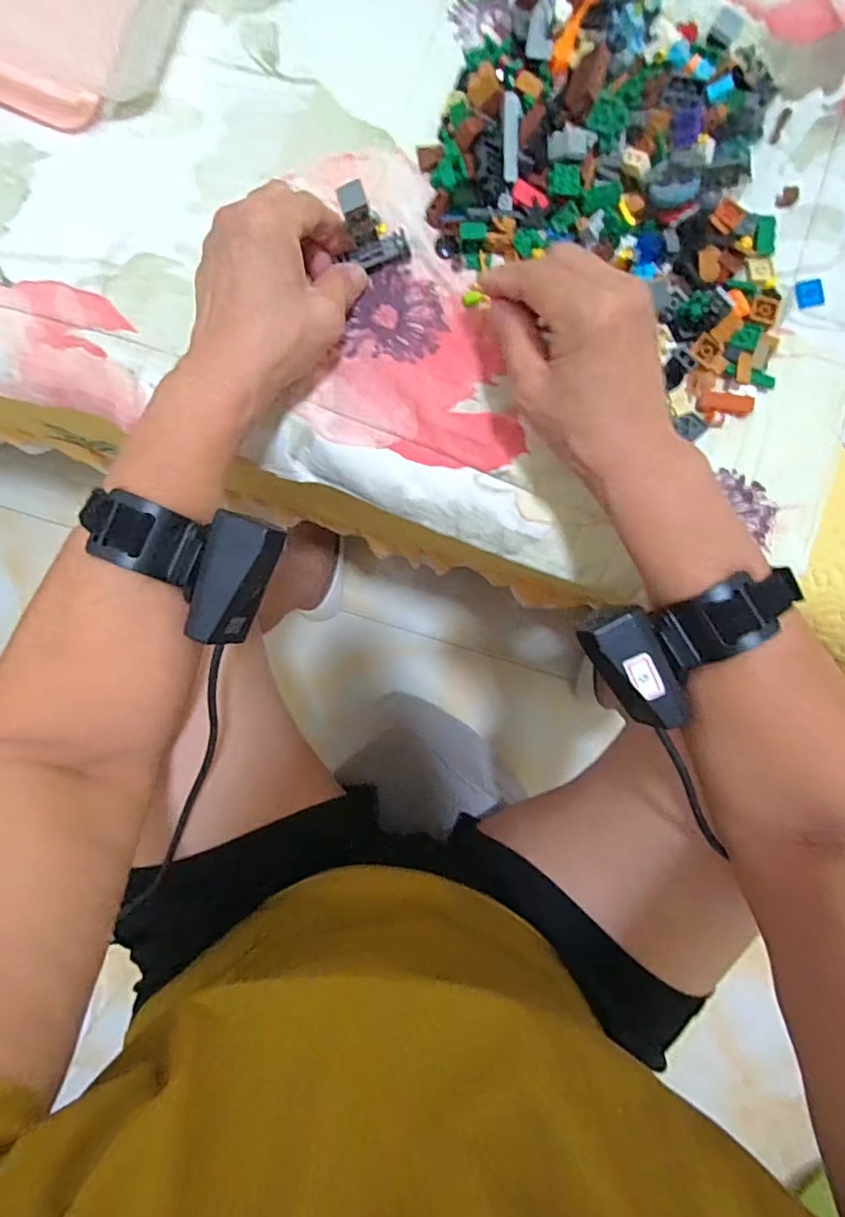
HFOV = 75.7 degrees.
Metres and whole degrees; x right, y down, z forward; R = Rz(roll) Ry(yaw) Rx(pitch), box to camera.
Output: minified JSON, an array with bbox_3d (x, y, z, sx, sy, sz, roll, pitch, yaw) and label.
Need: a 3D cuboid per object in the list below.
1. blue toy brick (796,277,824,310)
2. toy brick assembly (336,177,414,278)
[{"bbox_3d":[0.245,-0.199,0.344,0.015,0.004,0.018,-8,91,-1],"label":"blue toy brick"},{"bbox_3d":[-0.029,-0.222,0.318,0.041,0.048,0.021,-19,91,0],"label":"toy brick assembly"}]

